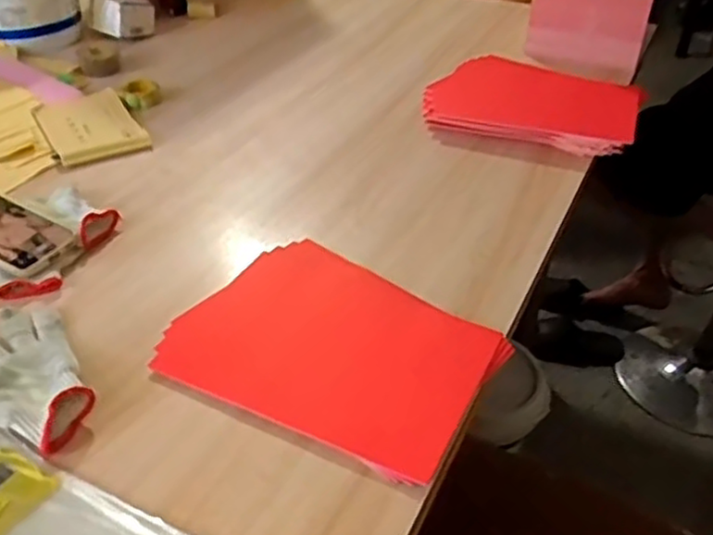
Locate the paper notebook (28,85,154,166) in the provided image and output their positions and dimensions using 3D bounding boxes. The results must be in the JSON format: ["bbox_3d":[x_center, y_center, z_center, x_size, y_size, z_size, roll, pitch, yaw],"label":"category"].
[{"bbox_3d":[-0.402,-0.214,1.067,0.129,0.018,0.199,-21,43,-26],"label":"paper notebook"}]

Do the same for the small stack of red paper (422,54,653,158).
[{"bbox_3d":[0.283,-0.269,1.138,0.324,0.052,0.252,16,40,17],"label":"small stack of red paper"}]

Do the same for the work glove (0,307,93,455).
[{"bbox_3d":[-0.317,0.098,0.658,0.101,0.032,0.191,-19,43,-25],"label":"work glove"}]

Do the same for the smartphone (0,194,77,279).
[{"bbox_3d":[-0.412,-0.042,0.832,0.175,0.012,0.080,25,56,26],"label":"smartphone"}]

